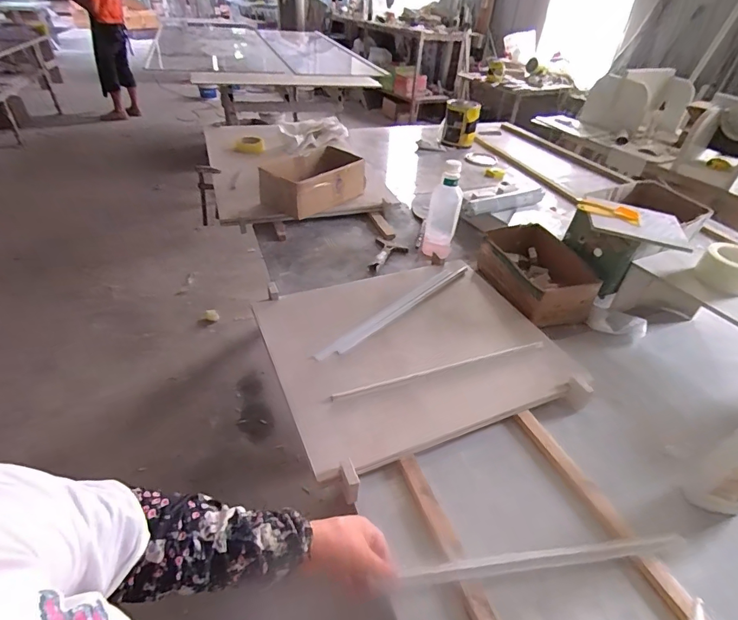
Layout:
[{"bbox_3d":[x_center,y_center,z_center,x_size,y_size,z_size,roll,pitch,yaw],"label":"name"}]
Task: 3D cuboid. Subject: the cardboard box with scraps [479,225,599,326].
[{"bbox_3d":[0.388,-0.093,0.989,0.170,0.098,0.270,-7,40,-16],"label":"cardboard box with scraps"}]

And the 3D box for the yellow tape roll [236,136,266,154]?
[{"bbox_3d":[-0.433,-0.610,1.554,0.098,0.035,0.097,4,38,-3],"label":"yellow tape roll"}]

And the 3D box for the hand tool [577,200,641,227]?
[{"bbox_3d":[0.498,-0.203,0.873,0.121,0.017,0.041,20,40,17],"label":"hand tool"}]

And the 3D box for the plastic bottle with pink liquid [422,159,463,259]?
[{"bbox_3d":[0.192,-0.252,1.082,0.081,0.244,0.069,13,38,8],"label":"plastic bottle with pink liquid"}]

